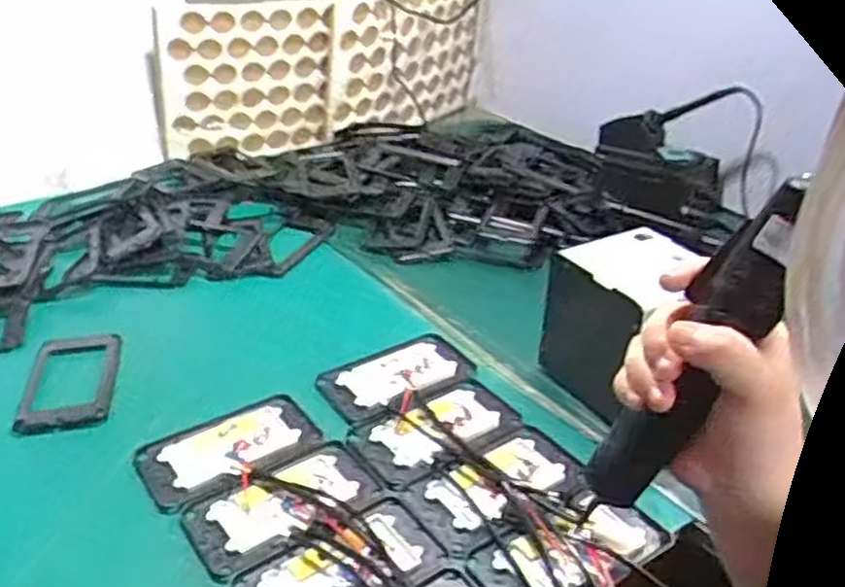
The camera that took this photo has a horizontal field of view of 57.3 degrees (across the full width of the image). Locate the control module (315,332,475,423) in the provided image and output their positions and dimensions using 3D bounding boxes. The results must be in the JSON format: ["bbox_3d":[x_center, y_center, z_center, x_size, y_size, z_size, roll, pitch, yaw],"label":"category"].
[{"bbox_3d":[-0.026,0.080,0.797,0.154,0.008,0.096,-22,37,-32],"label":"control module"}]

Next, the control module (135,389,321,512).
[{"bbox_3d":[-0.177,0.137,0.705,0.155,0.008,0.099,-22,37,-32],"label":"control module"}]

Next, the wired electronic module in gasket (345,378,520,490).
[{"bbox_3d":[0.012,0.125,0.729,0.153,0.012,0.089,-20,36,-29],"label":"wired electronic module in gasket"}]

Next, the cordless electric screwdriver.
[{"bbox_3d":[0.137,0.032,0.392,0.027,0.191,0.039,14,25,-24],"label":"cordless electric screwdriver"}]

